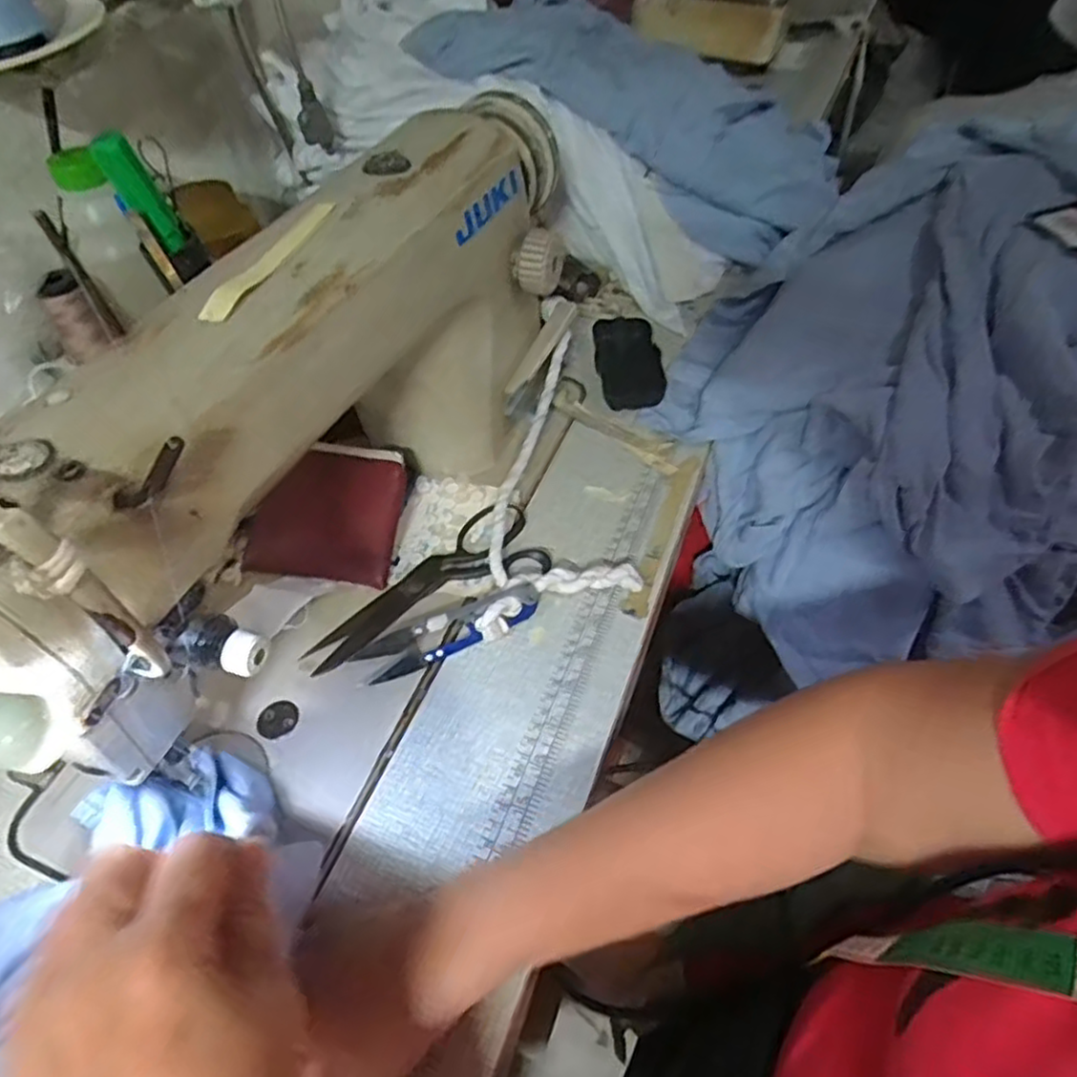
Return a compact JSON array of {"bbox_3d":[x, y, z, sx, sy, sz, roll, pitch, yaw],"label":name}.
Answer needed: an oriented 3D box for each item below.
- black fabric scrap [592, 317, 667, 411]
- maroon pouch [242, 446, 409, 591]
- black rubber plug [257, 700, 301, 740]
[{"bbox_3d":[0.077,-0.154,0.613,0.053,0.024,0.119,-3,49,2],"label":"black fabric scrap"},{"bbox_3d":[-0.147,-0.019,0.487,0.100,0.012,0.092,6,83,5],"label":"maroon pouch"},{"bbox_3d":[-0.156,0.108,0.424,0.024,0.004,0.022,-2,49,3],"label":"black rubber plug"}]

